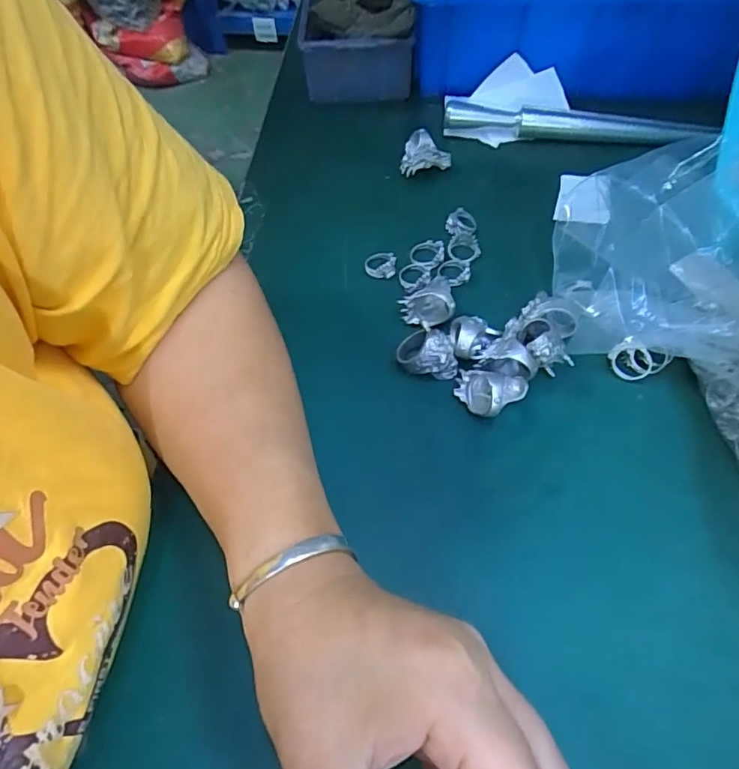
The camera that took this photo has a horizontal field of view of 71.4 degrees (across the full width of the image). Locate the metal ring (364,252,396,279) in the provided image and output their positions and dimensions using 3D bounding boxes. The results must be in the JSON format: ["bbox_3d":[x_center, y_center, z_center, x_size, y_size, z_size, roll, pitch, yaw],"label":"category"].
[{"bbox_3d":[0.007,-0.083,0.354,0.021,0.004,0.019,3,60,4],"label":"metal ring"}]

